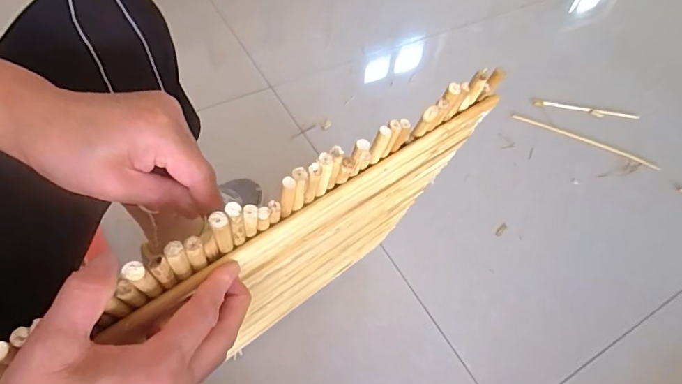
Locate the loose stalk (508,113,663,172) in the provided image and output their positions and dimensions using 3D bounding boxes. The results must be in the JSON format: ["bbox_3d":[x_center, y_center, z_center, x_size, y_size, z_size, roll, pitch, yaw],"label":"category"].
[{"bbox_3d":[0.557,-0.121,1.000,0.322,0.013,0.029,23,56,13],"label":"loose stalk"}]

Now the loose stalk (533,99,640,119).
[{"bbox_3d":[0.591,-0.198,1.055,0.244,0.013,0.026,9,54,3],"label":"loose stalk"}]

